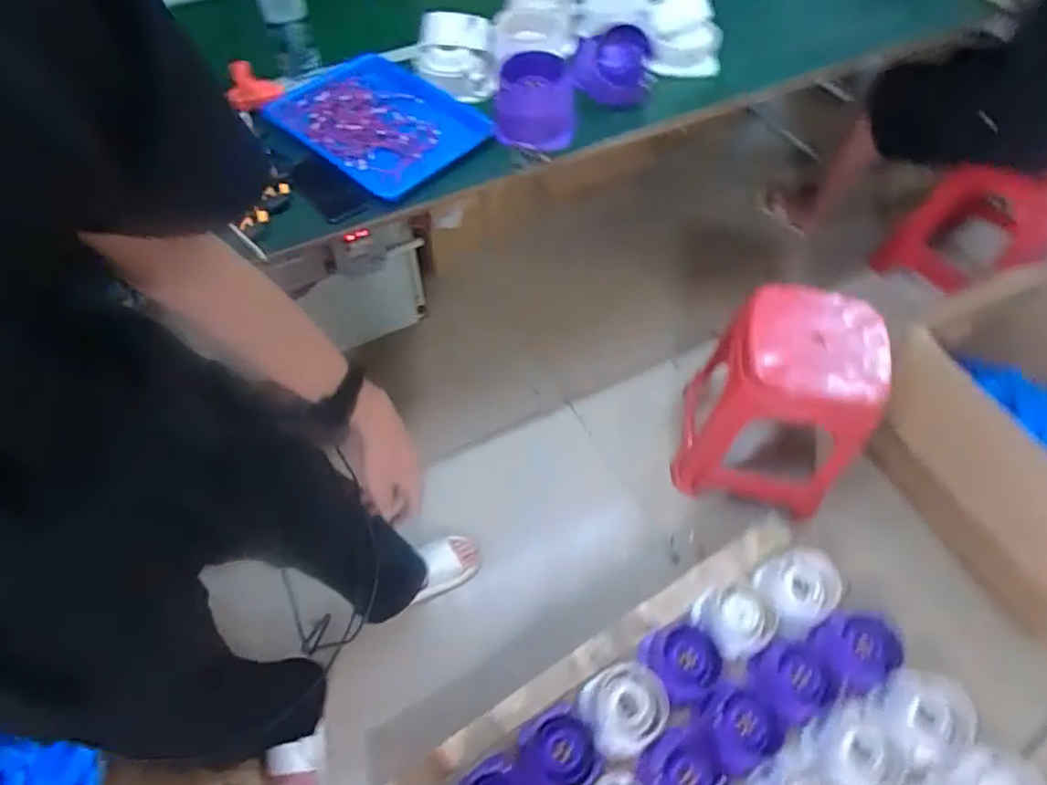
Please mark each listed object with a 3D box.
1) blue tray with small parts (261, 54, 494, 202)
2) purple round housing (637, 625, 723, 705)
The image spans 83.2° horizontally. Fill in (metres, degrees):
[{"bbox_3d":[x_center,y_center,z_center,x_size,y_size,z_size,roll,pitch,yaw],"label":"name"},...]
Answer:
[{"bbox_3d":[-0.248,-0.471,1.020,0.350,0.040,0.250,38,66,21],"label":"blue tray with small parts"},{"bbox_3d":[0.296,0.499,1.109,0.135,0.042,0.130,0,58,0],"label":"purple round housing"}]

